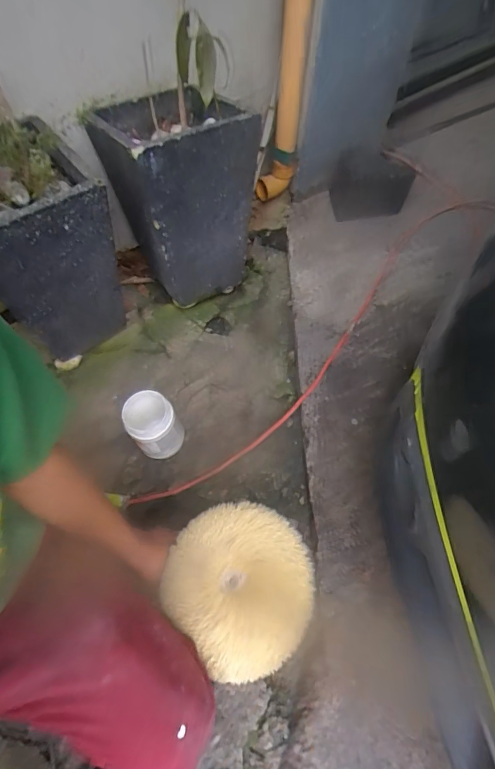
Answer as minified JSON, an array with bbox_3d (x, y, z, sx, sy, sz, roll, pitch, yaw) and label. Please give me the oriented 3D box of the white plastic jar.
[{"bbox_3d":[-0.194,0.094,0.846,0.098,0.152,0.099,2,57,-3],"label":"white plastic jar"}]

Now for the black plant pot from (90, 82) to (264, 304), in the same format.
[{"bbox_3d":[-0.161,-0.419,0.935,0.260,0.392,0.279,-31,64,-22],"label":"black plant pot"}]

